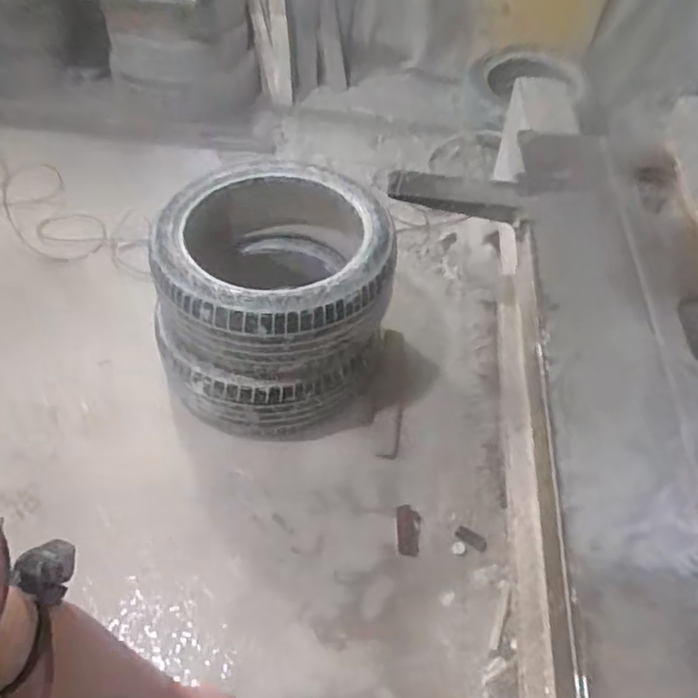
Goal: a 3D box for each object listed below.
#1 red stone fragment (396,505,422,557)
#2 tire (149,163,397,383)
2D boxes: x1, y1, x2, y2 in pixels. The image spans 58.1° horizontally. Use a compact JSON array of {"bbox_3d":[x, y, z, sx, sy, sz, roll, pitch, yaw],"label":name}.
[{"bbox_3d":[0.154,0.463,1.603,0.062,0.027,0.124,1,49,-4],"label":"red stone fragment"},{"bbox_3d":[-0.193,-0.222,1.672,0.603,0.252,0.608,5,49,-1],"label":"tire"}]

